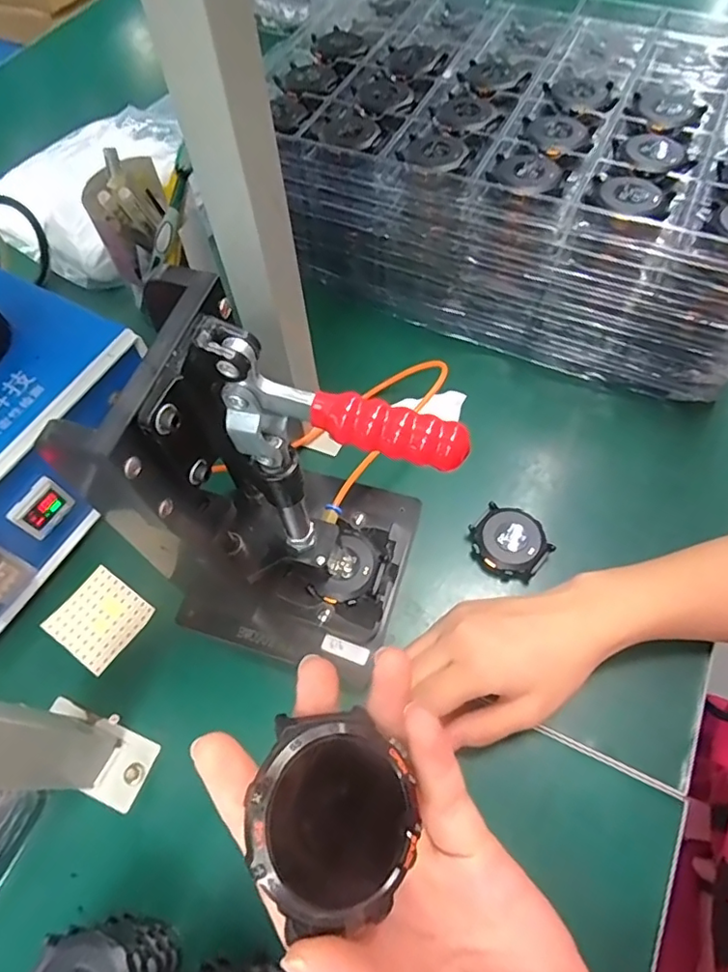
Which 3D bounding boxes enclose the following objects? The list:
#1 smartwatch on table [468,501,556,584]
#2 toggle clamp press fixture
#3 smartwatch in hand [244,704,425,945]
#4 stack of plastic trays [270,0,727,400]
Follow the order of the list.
[{"bbox_3d":[0.103,0.041,0.399,0.053,0.015,0.047,40,70,21],"label":"smartwatch on table"},{"bbox_3d":[-0.034,0.015,0.283,0.136,0.221,0.113,24,65,15],"label":"toggle clamp press fixture"},{"bbox_3d":[-0.010,0.090,0.154,0.047,0.015,0.045,42,52,3],"label":"smartwatch in hand"},{"bbox_3d":[0.142,-0.293,0.507,0.425,0.134,0.306,22,65,14],"label":"stack of plastic trays"}]

